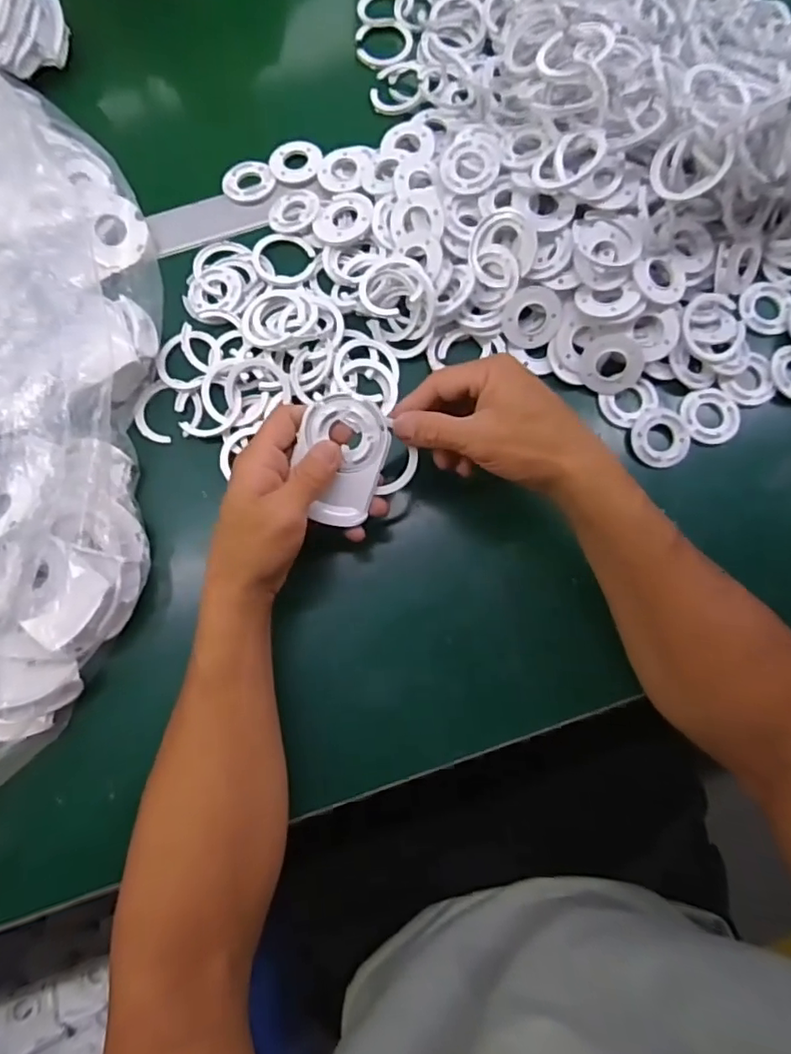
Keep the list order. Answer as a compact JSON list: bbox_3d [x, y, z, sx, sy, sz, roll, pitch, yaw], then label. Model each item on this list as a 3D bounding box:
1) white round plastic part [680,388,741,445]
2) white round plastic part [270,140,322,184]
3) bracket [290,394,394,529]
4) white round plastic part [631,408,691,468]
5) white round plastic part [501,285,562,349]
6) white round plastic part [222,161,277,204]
[{"bbox_3d":[0.242,-0.086,0.442,0.042,0.004,0.044,0,78,1],"label":"white round plastic part"},{"bbox_3d":[-0.083,-0.307,0.486,0.043,0.005,0.039,-14,78,-2],"label":"white round plastic part"},{"bbox_3d":[-0.036,-0.042,0.374,0.057,0.008,0.082,14,105,-4],"label":"bracket"},{"bbox_3d":[0.201,-0.069,0.436,0.043,0.009,0.044,0,78,1],"label":"white round plastic part"},{"bbox_3d":[0.103,-0.158,0.437,0.043,0.005,0.044,1,118,2],"label":"white round plastic part"},{"bbox_3d":[-0.123,-0.293,0.491,0.045,0.010,0.039,-1,78,0],"label":"white round plastic part"}]

